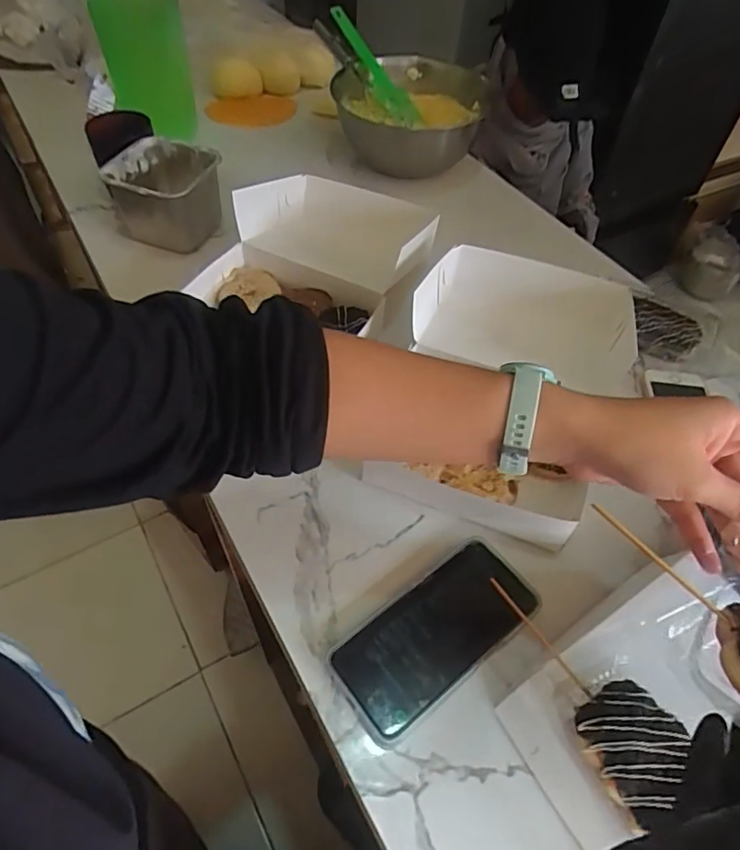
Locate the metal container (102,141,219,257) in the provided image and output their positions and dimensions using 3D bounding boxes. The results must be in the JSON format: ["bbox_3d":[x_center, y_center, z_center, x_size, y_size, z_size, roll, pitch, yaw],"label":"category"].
[{"bbox_3d":[-0.261,-0.290,0.719,0.123,0.097,0.115,14,53,8],"label":"metal container"}]

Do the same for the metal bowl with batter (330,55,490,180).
[{"bbox_3d":[0.060,-0.471,0.862,0.208,0.115,0.236,14,53,8],"label":"metal bowl with batter"}]

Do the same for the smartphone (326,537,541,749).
[{"bbox_3d":[0.052,0.160,0.433,0.166,0.009,0.079,-33,60,-19],"label":"smartphone"}]

